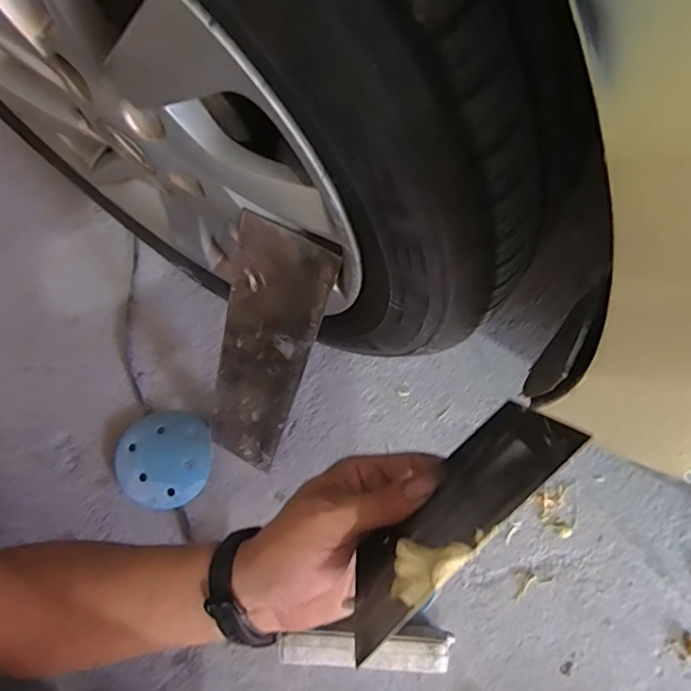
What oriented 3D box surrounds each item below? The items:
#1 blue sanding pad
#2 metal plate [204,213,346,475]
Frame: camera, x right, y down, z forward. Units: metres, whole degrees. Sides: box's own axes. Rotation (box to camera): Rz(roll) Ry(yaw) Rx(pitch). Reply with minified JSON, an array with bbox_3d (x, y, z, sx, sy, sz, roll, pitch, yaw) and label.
[{"bbox_3d":[-0.211,0.131,0.619,0.111,0.021,0.112,4,73,3],"label":"blue sanding pad"},{"bbox_3d":[-0.083,0.019,0.514,0.085,0.314,0.007,28,44,5],"label":"metal plate"}]

